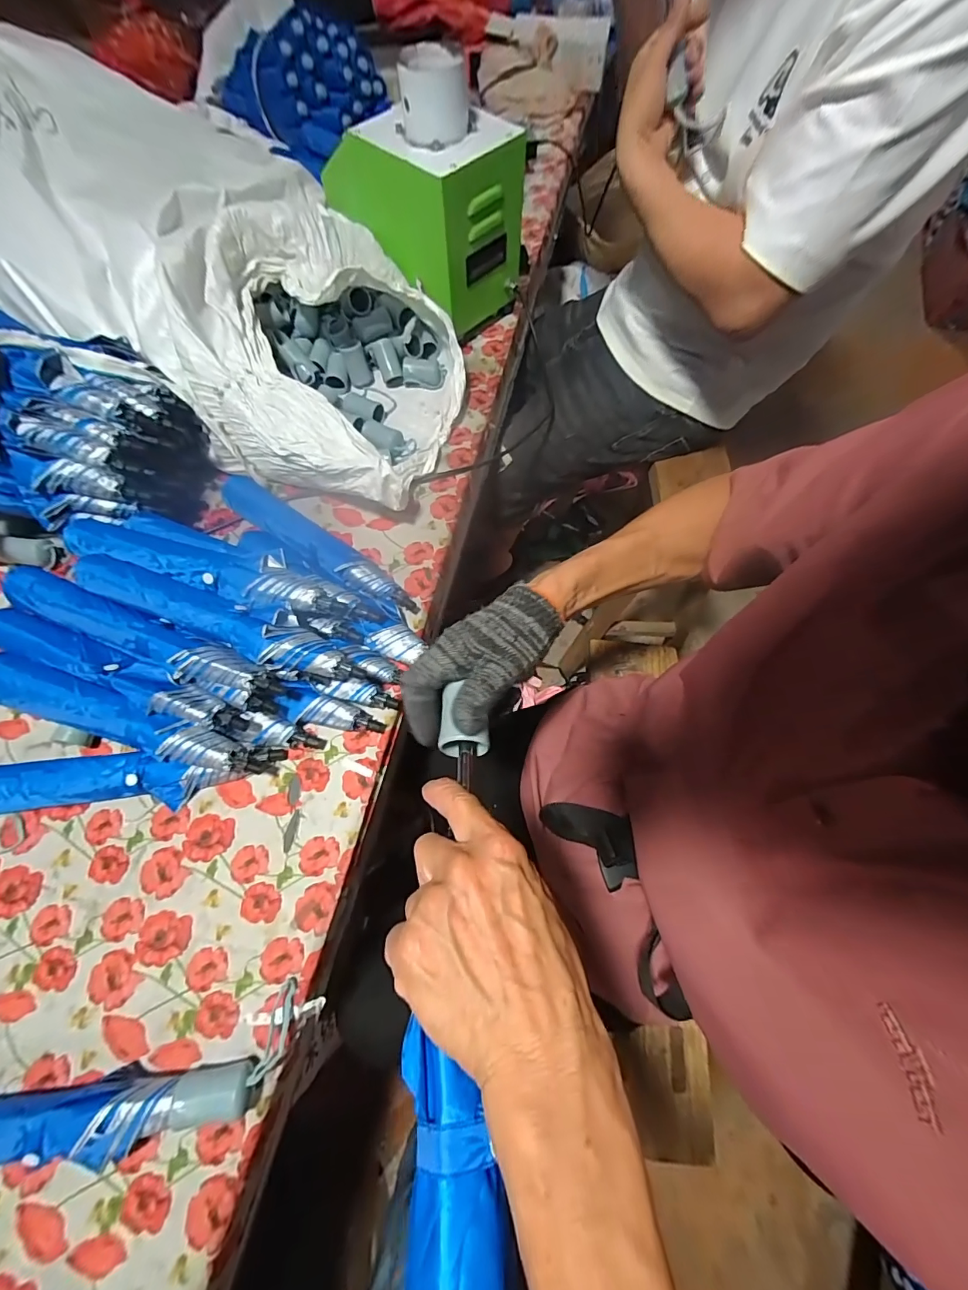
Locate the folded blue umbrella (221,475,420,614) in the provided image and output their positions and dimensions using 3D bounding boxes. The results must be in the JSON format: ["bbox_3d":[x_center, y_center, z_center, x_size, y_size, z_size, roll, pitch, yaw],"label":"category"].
[{"bbox_3d":[-0.239,-0.140,0.615,0.345,0.044,0.054,38,74,13],"label":"folded blue umbrella"}]

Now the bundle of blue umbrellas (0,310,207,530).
[{"bbox_3d":[-0.574,-0.293,0.570,0.340,0.146,0.263,4,67,1],"label":"bundle of blue umbrellas"}]

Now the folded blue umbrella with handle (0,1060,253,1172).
[{"bbox_3d":[-0.385,0.423,0.387,0.349,0.053,0.056,-9,70,-3],"label":"folded blue umbrella with handle"}]

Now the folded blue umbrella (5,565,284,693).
[{"bbox_3d":[-0.381,-0.009,0.490,0.312,0.044,0.052,21,69,8],"label":"folded blue umbrella"}]

